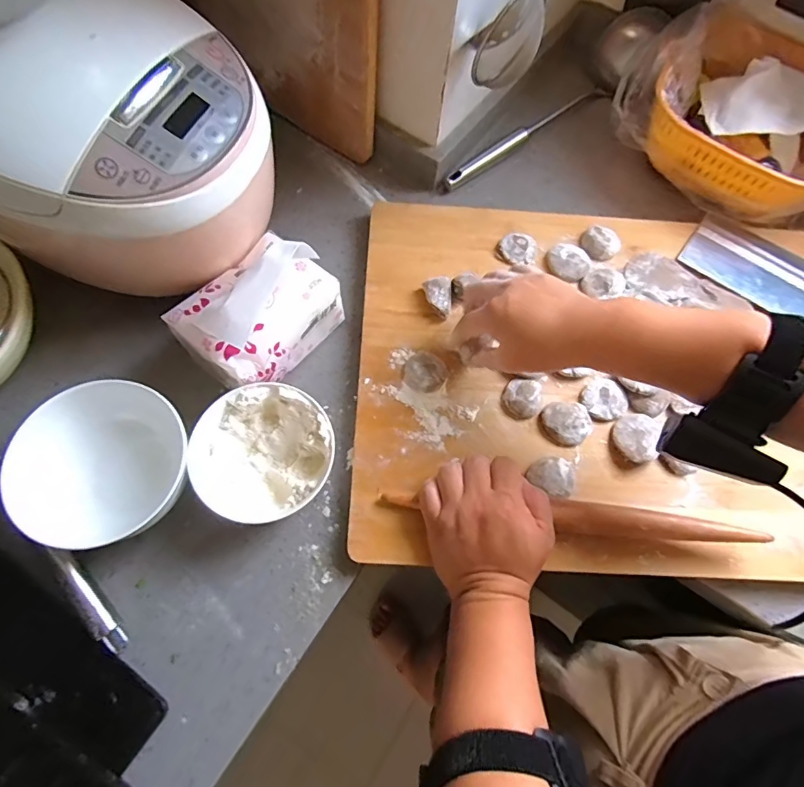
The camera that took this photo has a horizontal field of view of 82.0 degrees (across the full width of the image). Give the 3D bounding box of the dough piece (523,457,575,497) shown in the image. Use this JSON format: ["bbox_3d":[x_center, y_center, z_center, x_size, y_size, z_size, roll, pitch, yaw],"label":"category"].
[{"bbox_3d":[0.132,0.072,0.409,0.042,0.012,0.035,4,67,0],"label":"dough piece"}]

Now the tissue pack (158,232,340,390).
[{"bbox_3d":[-0.133,-0.076,0.409,0.096,0.105,0.130,35,71,9],"label":"tissue pack"}]

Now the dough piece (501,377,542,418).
[{"bbox_3d":[0.115,0.002,0.435,0.035,0.015,0.038,0,67,-1],"label":"dough piece"}]

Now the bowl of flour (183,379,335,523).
[{"bbox_3d":[-0.114,0.054,0.400,0.111,0.065,0.105,1,69,-3],"label":"bowl of flour"}]

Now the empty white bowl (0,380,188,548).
[{"bbox_3d":[-0.237,0.059,0.387,0.123,0.081,0.107,-19,72,-10],"label":"empty white bowl"}]

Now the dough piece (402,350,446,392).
[{"bbox_3d":[0.022,-0.022,0.439,0.041,0.011,0.040,32,70,11],"label":"dough piece"}]

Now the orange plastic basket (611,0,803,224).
[{"bbox_3d":[0.400,-0.330,0.542,0.275,0.089,0.218,32,71,8],"label":"orange plastic basket"}]

